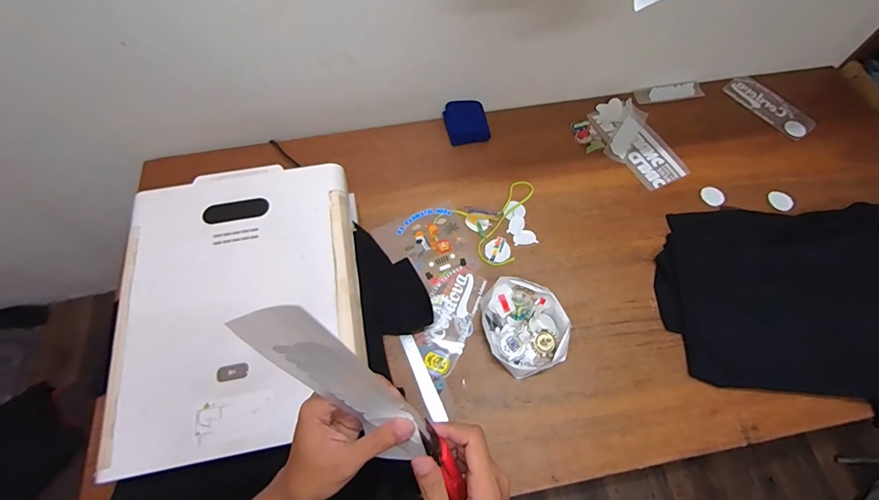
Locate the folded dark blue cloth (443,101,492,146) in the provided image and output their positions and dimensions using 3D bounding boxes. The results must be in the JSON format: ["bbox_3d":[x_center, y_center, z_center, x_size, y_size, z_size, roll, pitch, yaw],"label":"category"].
[{"bbox_3d":[0.075,-0.345,1.048,0.112,0.038,0.118,-11,66,-6],"label":"folded dark blue cloth"}]

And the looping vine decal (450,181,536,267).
[{"bbox_3d":[0.168,-0.067,0.934,0.210,0.004,0.179,-26,68,-12],"label":"looping vine decal"}]

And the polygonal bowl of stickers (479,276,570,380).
[{"bbox_3d":[0.174,0.153,0.808,0.158,0.043,0.193,-16,66,-8],"label":"polygonal bowl of stickers"}]

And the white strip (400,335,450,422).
[{"bbox_3d":[-0.035,0.253,0.778,0.029,0.008,0.179,-23,67,-11],"label":"white strip"}]

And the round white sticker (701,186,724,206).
[{"bbox_3d":[0.685,-0.135,0.972,0.048,0.004,0.059,-20,62,-3],"label":"round white sticker"}]

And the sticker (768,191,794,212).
[{"bbox_3d":[0.851,-0.122,0.970,0.047,0.007,0.057,-39,68,-3],"label":"sticker"}]

